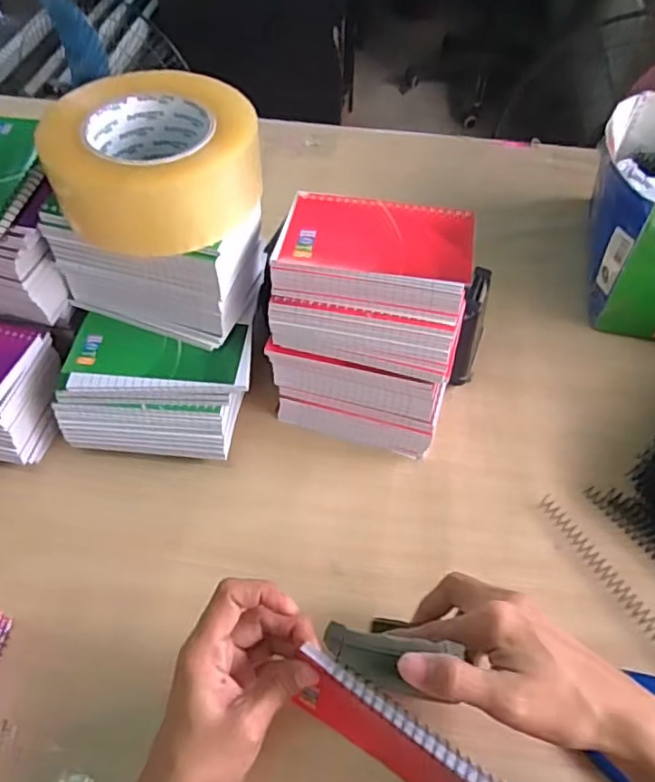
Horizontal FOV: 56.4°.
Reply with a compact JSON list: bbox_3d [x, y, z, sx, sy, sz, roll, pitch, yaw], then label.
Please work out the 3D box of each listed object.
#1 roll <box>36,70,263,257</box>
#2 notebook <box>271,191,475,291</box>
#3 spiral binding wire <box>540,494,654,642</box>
[{"bbox_3d":[-0.112,-0.147,0.392,0.125,0.060,0.118,-25,57,-18],"label":"roll"},{"bbox_3d":[0.034,-0.106,0.422,0.130,0.009,0.076,8,53,5],"label":"notebook"},{"bbox_3d":[0.205,0.138,0.435,0.013,0.006,0.151,-24,57,-18],"label":"spiral binding wire"}]

